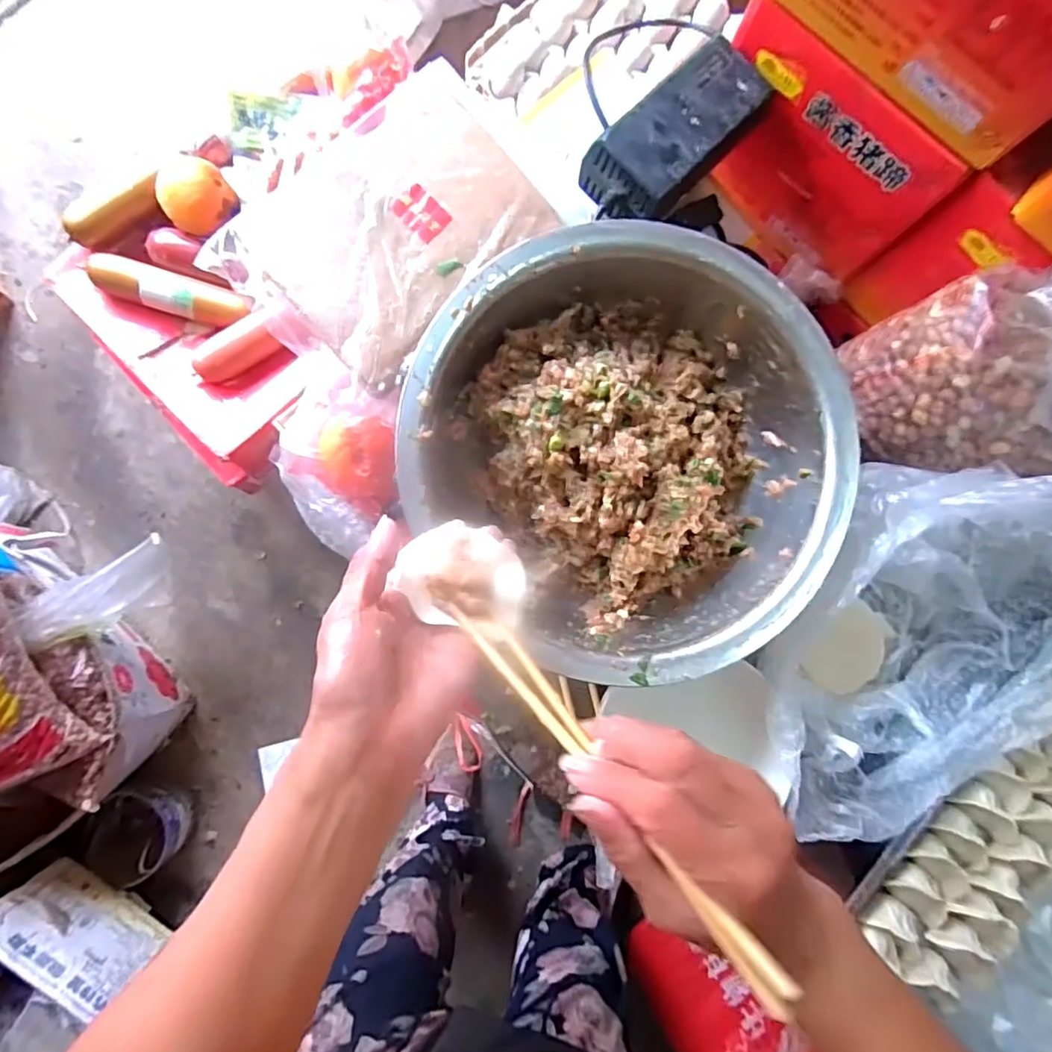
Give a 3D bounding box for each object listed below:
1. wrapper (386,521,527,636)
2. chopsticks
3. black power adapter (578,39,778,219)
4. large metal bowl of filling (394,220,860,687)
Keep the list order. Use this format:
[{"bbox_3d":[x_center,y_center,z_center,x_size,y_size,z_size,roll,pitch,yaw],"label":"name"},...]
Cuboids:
[{"bbox_3d":[-0.036,0.027,0.338,0.072,0.029,0.053,19,83,-4],"label":"wrapper"},{"bbox_3d":[0.031,0.111,0.274,0.016,0.016,0.218,-39,55,-8],"label":"chopsticks"},{"bbox_3d":[0.131,-0.328,0.495,0.081,0.047,0.181,43,82,-1],"label":"black power adapter"},{"bbox_3d":[0.079,-0.059,0.458,0.286,0.093,0.312,1,85,-6],"label":"large metal bowl of filling"}]

